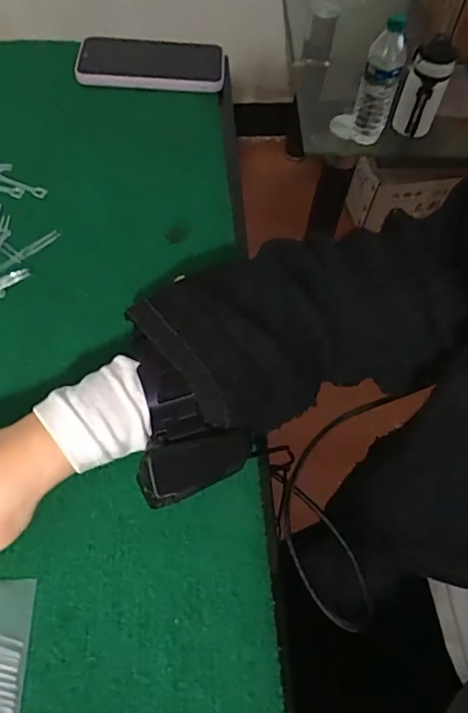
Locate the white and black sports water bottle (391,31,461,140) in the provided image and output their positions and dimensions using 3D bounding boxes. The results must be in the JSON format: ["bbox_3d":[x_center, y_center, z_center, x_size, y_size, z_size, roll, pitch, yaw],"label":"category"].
[{"bbox_3d":[0.359,-0.500,0.995,0.079,0.162,0.077,18,61,6],"label":"white and black sports water bottle"}]

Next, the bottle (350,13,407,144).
[{"bbox_3d":[0.270,-0.506,0.982,0.068,0.227,0.067,16,60,6],"label":"bottle"}]

